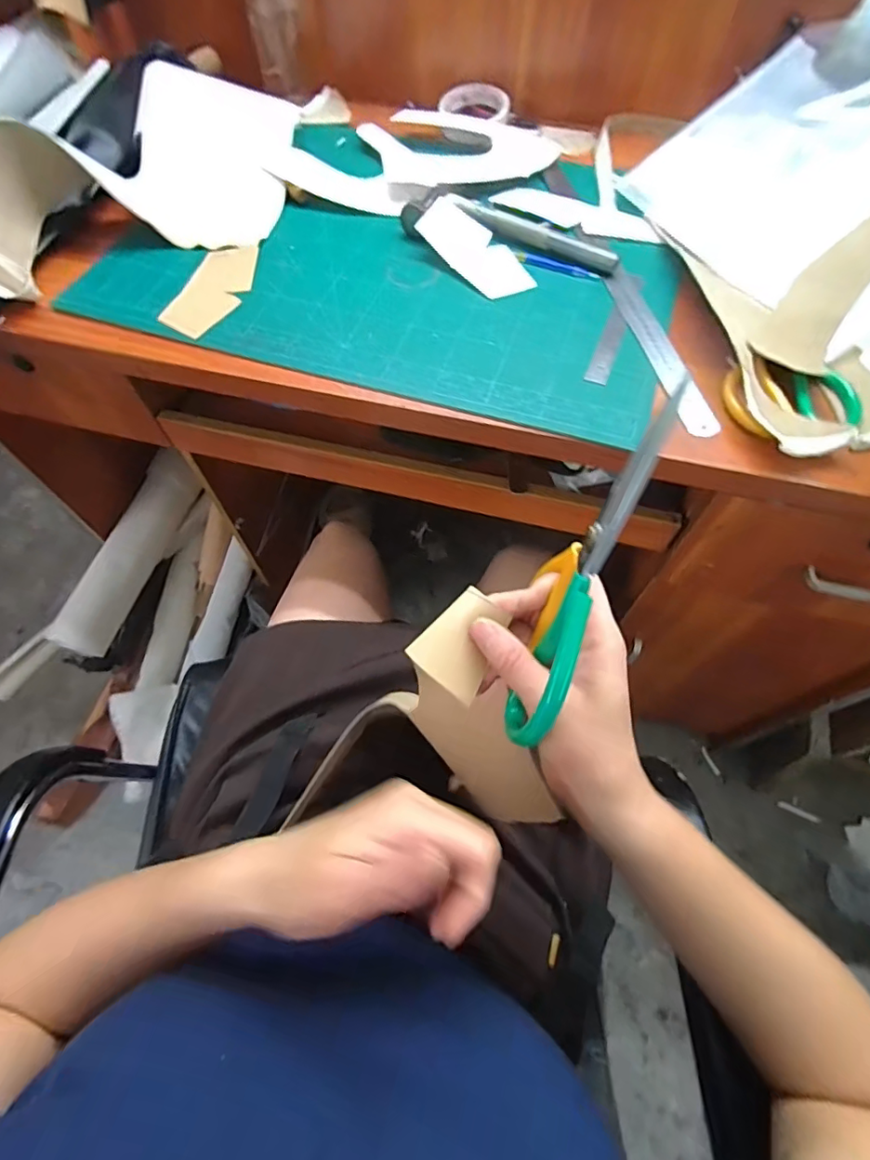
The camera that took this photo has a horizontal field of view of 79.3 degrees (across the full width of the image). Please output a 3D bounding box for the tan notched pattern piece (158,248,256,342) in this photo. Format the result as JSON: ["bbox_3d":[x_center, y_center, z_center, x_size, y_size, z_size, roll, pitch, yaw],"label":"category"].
[{"bbox_3d":[-0.231,-0.304,0.548,0.065,0.004,0.146,11,63,2],"label":"tan notched pattern piece"}]

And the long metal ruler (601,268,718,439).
[{"bbox_3d":[0.211,-0.225,0.501,0.032,0.006,0.249,-10,63,-7],"label":"long metal ruler"}]

